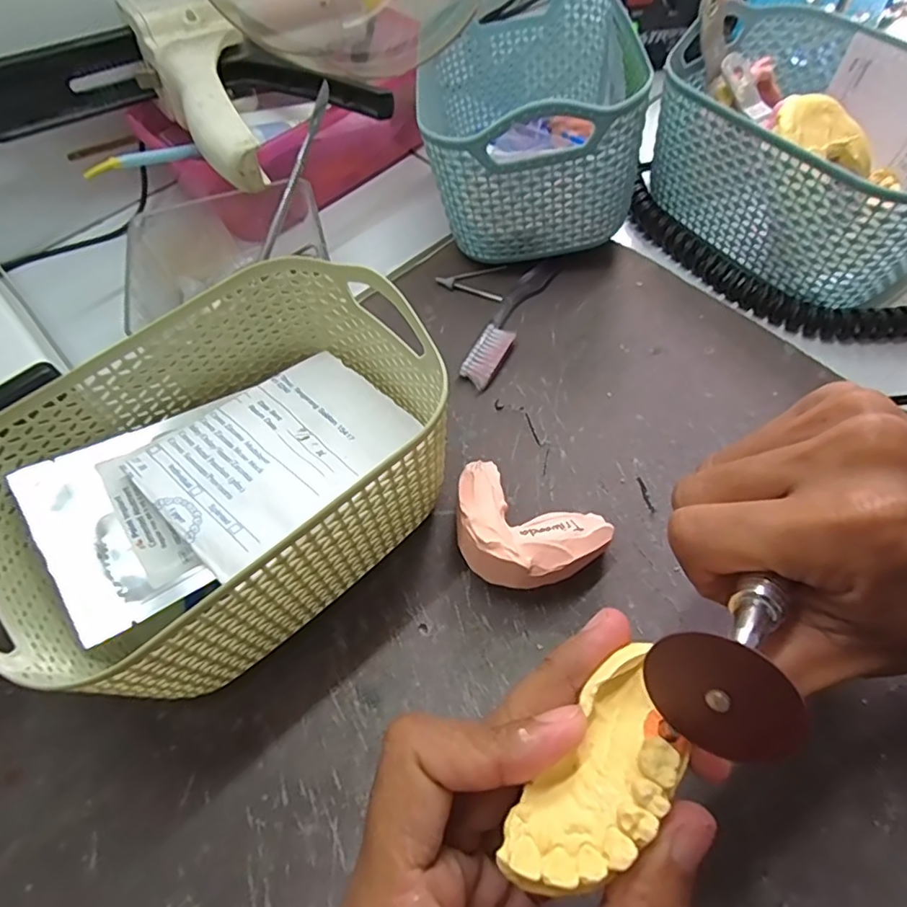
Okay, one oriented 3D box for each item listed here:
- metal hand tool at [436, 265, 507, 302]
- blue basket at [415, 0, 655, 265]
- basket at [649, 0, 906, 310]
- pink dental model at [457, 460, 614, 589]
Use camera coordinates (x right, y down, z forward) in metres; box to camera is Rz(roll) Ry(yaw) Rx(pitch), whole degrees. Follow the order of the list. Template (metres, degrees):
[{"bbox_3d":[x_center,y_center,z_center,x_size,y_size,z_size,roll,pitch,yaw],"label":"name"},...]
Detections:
[{"bbox_3d":[0.010,-0.103,0.342,0.040,0.004,0.029,6,61,6],"label":"metal hand tool"},{"bbox_3d":[0.043,-0.204,0.345,0.117,0.095,0.175,3,61,4],"label":"blue basket"},{"bbox_3d":[0.198,-0.167,0.326,0.119,0.081,0.168,-30,64,-14],"label":"basket"},{"bbox_3d":[0.029,0.034,0.246,0.066,0.033,0.048,22,64,14],"label":"pink dental model"}]

